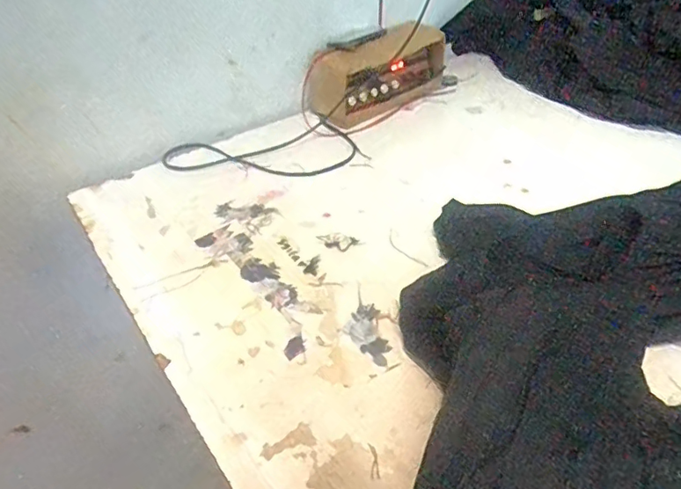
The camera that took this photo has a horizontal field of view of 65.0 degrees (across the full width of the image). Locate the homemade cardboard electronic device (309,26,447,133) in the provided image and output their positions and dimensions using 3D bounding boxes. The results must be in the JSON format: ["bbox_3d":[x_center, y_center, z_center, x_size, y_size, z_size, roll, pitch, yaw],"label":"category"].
[{"bbox_3d":[0.052,-0.222,0.699,0.192,0.090,0.069,-31,47,-28],"label":"homemade cardboard electronic device"}]

